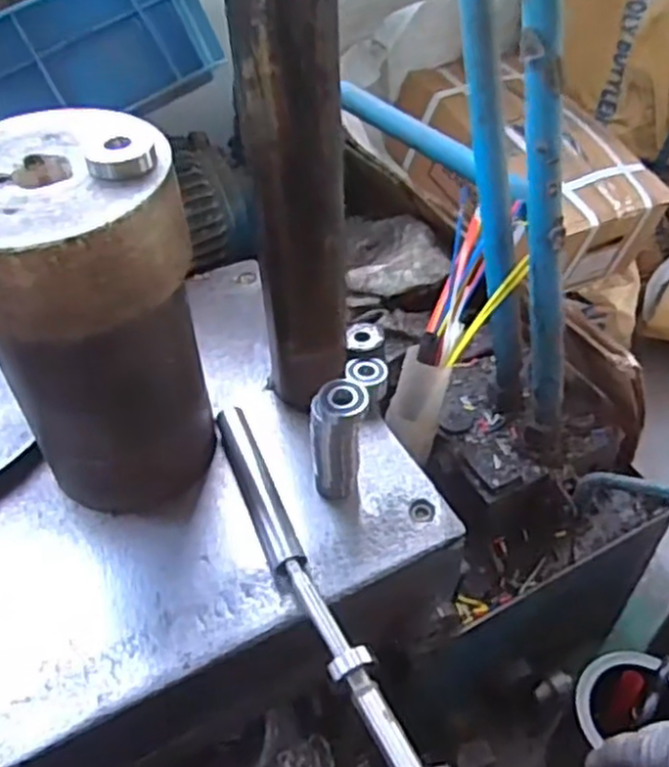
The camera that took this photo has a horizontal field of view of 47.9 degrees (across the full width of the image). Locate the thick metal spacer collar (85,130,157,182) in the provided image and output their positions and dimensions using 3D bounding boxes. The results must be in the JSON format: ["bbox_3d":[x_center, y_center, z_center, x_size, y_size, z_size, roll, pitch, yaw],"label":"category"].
[{"bbox_3d":[-0.121,-0.131,0.431,0.037,0.012,0.040,-7,46,-4],"label":"thick metal spacer collar"}]

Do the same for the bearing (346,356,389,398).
[{"bbox_3d":[0.028,-0.006,0.635,0.032,0.021,0.036,29,54,27],"label":"bearing"}]

